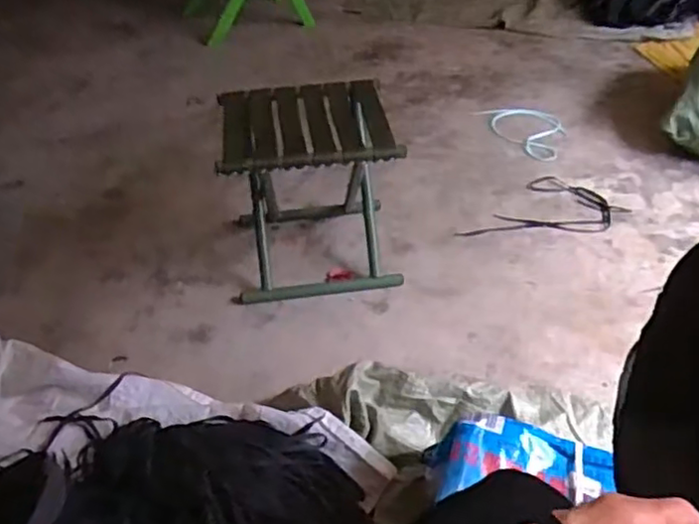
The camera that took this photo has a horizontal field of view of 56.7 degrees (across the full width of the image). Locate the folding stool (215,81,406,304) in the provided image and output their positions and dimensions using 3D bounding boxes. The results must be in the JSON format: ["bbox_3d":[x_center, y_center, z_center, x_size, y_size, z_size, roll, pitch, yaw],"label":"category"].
[{"bbox_3d":[-0.070,-0.136,1.201,0.281,0.307,0.269,-5,40,-3],"label":"folding stool"}]

